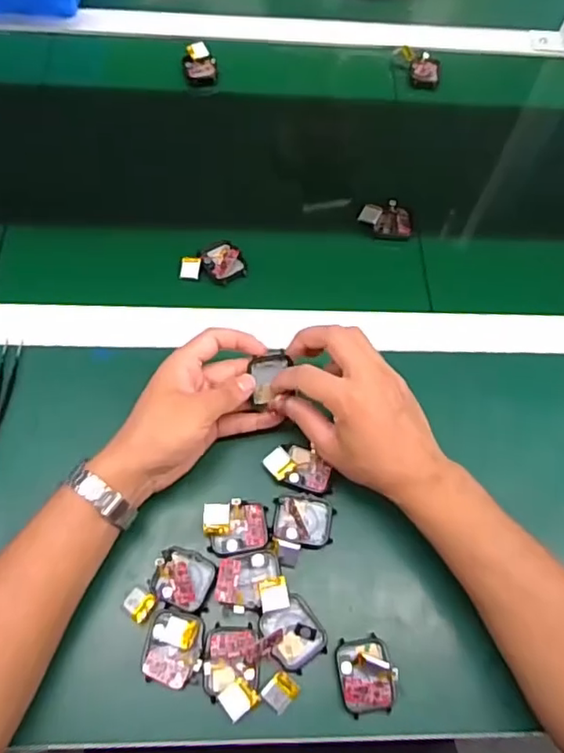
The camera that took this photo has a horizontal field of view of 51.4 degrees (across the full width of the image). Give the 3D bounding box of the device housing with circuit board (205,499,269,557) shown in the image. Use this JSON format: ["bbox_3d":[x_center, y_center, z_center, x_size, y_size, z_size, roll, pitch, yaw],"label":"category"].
[{"bbox_3d":[-0.034,0.115,0.445,0.047,0.008,0.039,-5,64,-7],"label":"device housing with circuit board"}]

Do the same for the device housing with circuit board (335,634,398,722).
[{"bbox_3d":[0.059,0.206,0.405,0.039,0.016,0.047,-5,63,-6],"label":"device housing with circuit board"}]

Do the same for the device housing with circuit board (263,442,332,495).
[{"bbox_3d":[0.014,0.072,0.468,0.053,0.011,0.032,18,63,5],"label":"device housing with circuit board"}]

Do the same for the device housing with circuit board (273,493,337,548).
[{"bbox_3d":[0.017,0.111,0.454,0.046,0.009,0.039,12,63,2],"label":"device housing with circuit board"}]

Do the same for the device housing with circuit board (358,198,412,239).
[{"bbox_3d":[0.105,-0.160,0.598,0.052,0.019,0.037,1,63,-4],"label":"device housing with circuit board"}]

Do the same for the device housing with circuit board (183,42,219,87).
[{"bbox_3d":[-0.095,-0.365,0.687,0.039,0.024,0.047,-5,64,-7],"label":"device housing with circuit board"}]

